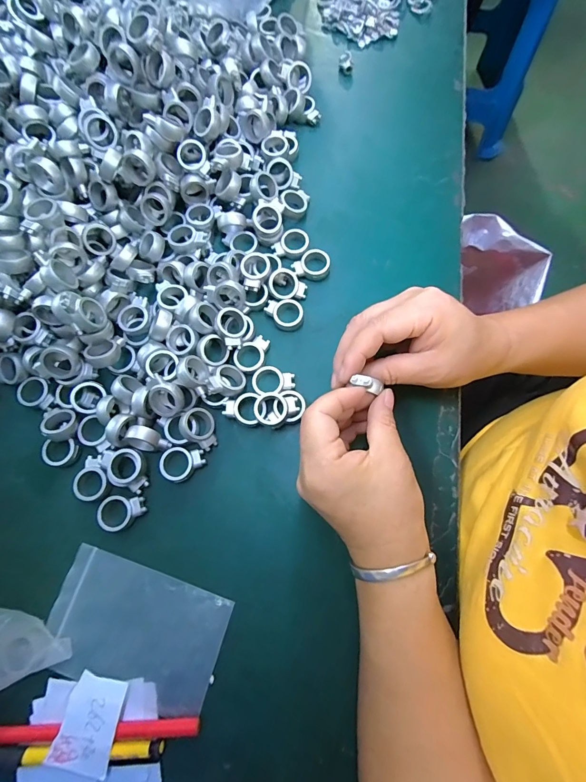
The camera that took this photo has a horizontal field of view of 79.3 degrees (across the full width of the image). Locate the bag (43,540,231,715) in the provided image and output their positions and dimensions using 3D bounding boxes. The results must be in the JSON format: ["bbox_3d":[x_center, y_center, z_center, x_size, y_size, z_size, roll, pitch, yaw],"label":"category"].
[{"bbox_3d":[-0.112,0.167,0.250,0.122,0.006,0.075,17,76,5],"label":"bag"}]

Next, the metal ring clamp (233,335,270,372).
[{"bbox_3d":[-0.033,-0.031,0.296,0.023,0.008,0.034,37,79,9],"label":"metal ring clamp"}]

